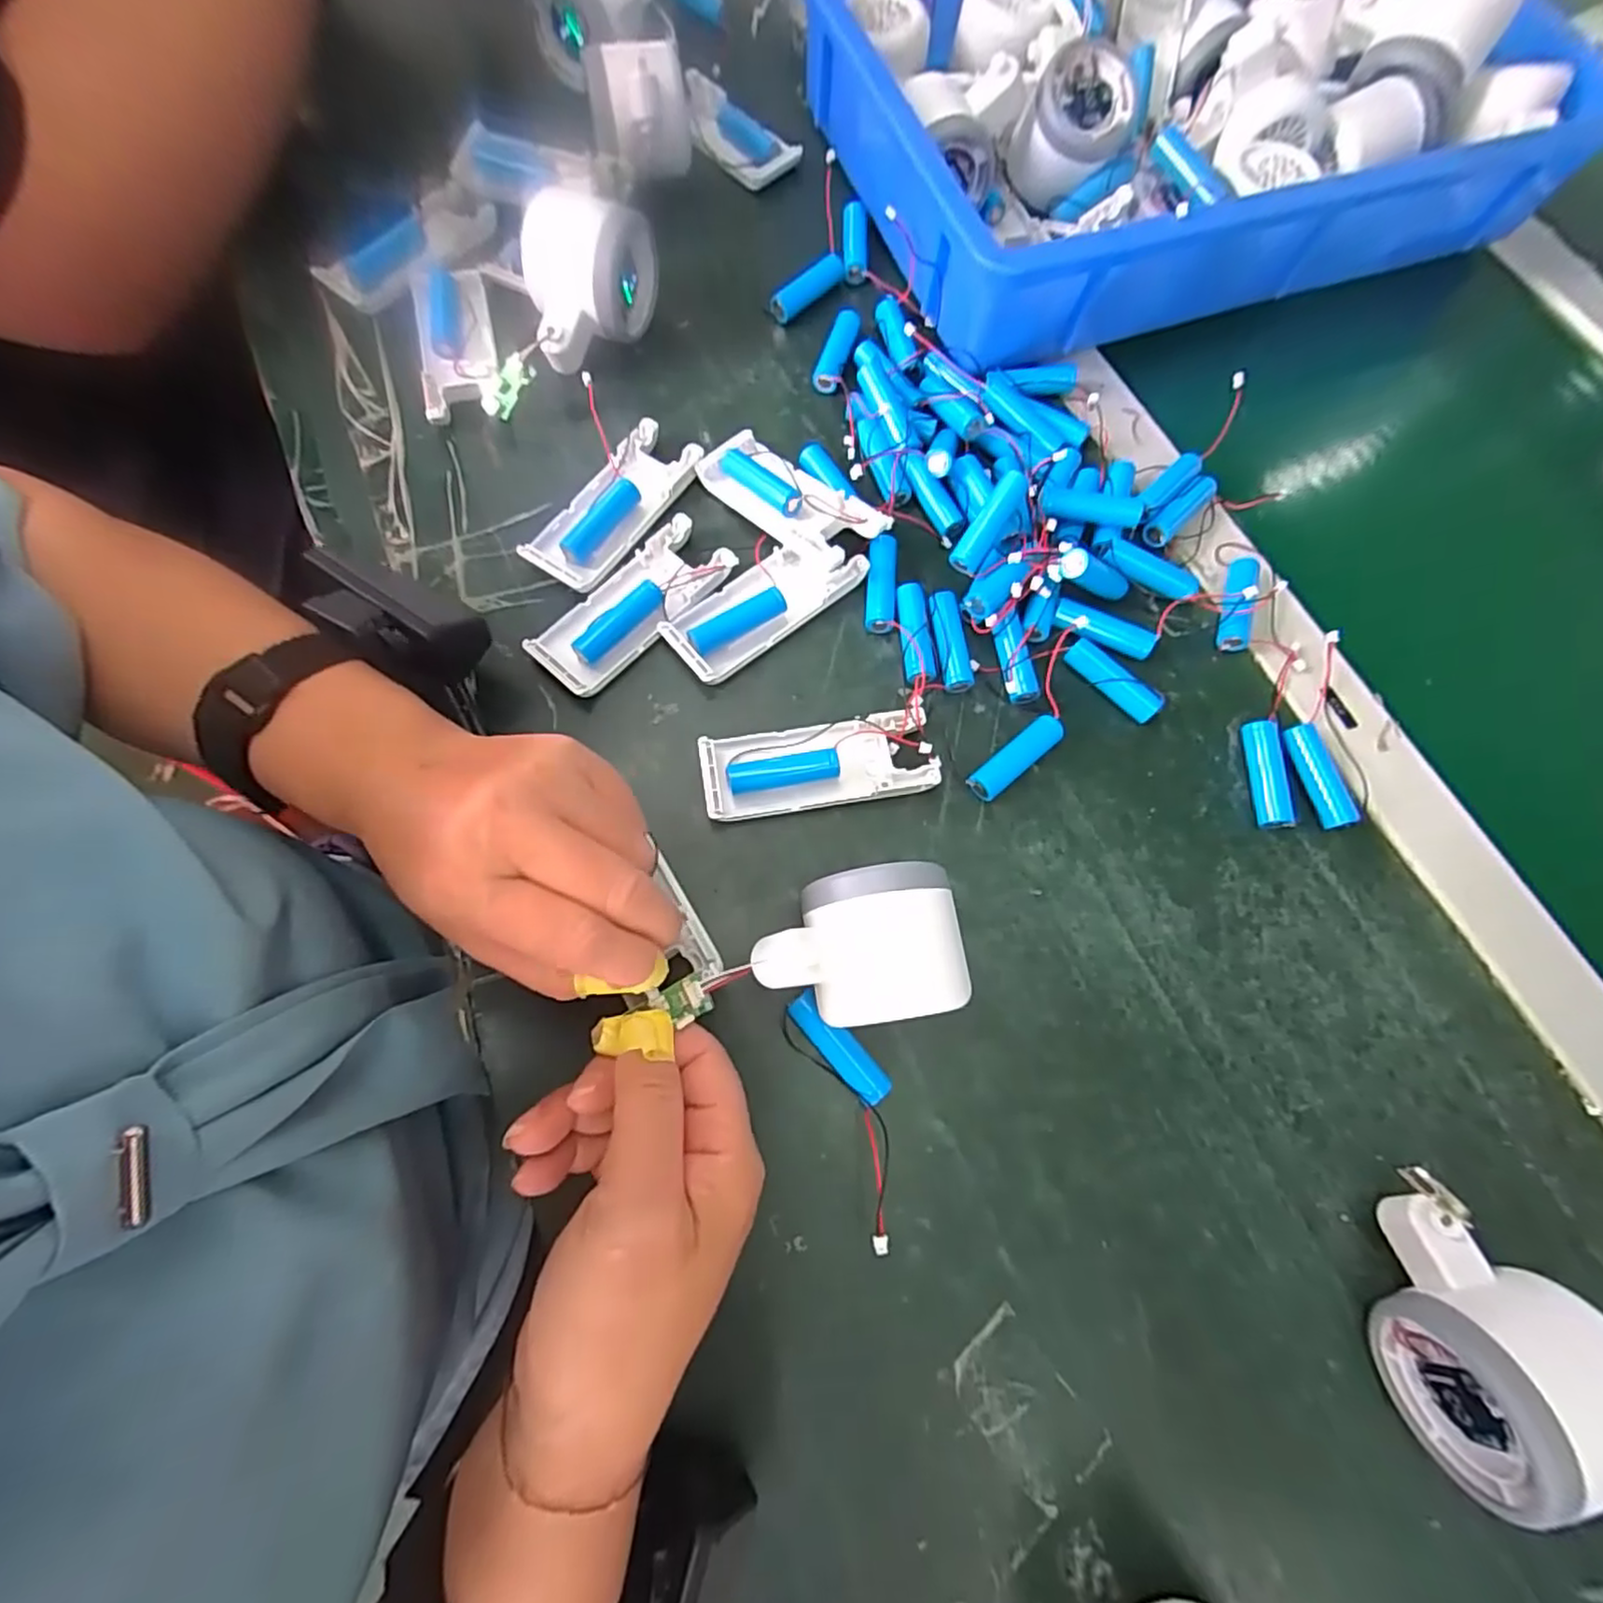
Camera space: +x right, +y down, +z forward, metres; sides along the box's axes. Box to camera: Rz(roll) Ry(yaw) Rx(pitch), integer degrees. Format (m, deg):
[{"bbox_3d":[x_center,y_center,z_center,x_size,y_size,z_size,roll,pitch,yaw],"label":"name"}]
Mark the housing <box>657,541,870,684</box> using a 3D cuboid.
[{"bbox_3d":[-0.019,-0.101,0.331,0.100,0.026,0.039,-38,77,-13],"label":"housing"}]

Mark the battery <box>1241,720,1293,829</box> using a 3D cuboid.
[{"bbox_3d":[0.221,-0.013,0.321,0.017,0.014,0.050,1,72,-2],"label":"battery"}]

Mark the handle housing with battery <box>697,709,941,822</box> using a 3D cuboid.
[{"bbox_3d":[0.008,-0.017,0.313,0.104,0.014,0.038,-8,73,-5],"label":"handle housing with battery"}]

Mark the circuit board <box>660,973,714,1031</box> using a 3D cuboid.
[{"bbox_3d":[-0.041,0.072,0.244,0.018,0.004,0.014,-20,92,-27],"label":"circuit board"}]

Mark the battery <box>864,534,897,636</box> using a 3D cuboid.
[{"bbox_3d":[0.040,-0.108,0.341,0.014,0.017,0.048,4,72,-1],"label":"battery"}]

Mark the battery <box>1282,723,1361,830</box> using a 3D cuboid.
[{"bbox_3d":[0.246,-0.012,0.323,0.014,0.011,0.050,-14,73,-7],"label":"battery"}]

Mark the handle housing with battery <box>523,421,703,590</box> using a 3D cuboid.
[{"bbox_3d":[-0.096,-0.152,0.348,0.038,0.013,0.100,35,74,9],"label":"handle housing with battery"}]

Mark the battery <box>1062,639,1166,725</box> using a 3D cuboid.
[{"bbox_3d":[0.152,-0.059,0.331,0.049,0.014,0.016,38,75,10],"label":"battery"}]

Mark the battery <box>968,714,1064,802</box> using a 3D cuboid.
[{"bbox_3d":[0.100,-0.020,0.318,0.052,0.013,0.015,-38,77,-13],"label":"battery"}]

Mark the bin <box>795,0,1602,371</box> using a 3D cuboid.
[{"bbox_3d":[0.242,-0.431,0.405,0.435,0.082,0.283,-21,74,-9],"label":"bin"}]

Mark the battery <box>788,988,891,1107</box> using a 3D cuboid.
[{"bbox_3d":[0.015,0.100,0.275,0.014,0.013,0.050,-39,78,-13],"label":"battery"}]

